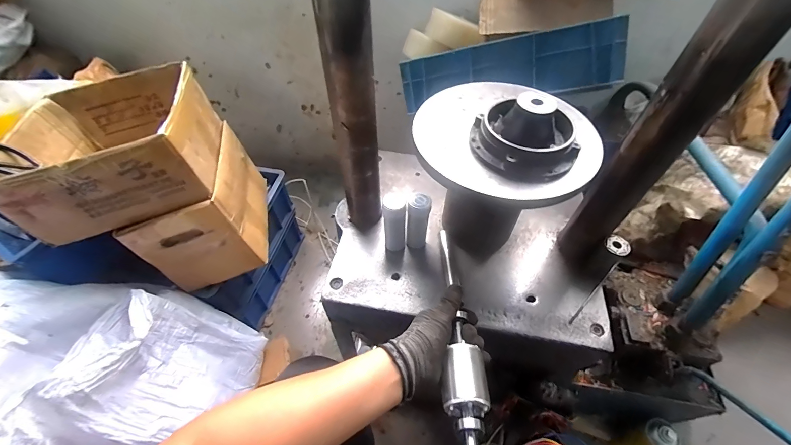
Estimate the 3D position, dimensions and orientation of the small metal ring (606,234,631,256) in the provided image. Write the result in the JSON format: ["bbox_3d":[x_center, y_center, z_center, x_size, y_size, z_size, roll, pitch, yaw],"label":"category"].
[{"bbox_3d":[0.353,0.036,0.529,0.035,0.011,0.027,37,61,25],"label":"small metal ring"}]

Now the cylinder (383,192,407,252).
[{"bbox_3d":[-0.001,0.001,0.575,0.038,0.118,0.037,0,52,0],"label":"cylinder"}]

